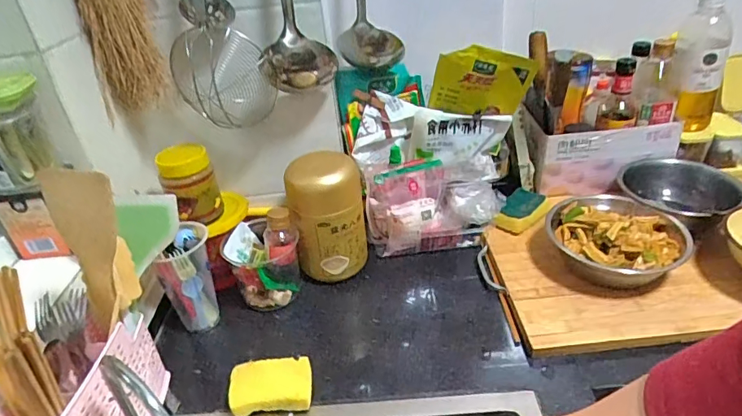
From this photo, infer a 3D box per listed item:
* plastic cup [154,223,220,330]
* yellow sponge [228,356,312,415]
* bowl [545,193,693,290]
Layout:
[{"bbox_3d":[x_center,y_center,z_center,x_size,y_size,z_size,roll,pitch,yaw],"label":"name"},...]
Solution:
[{"bbox_3d":[-0.255,0.098,0.689,0.071,0.143,0.076,-4,32,2],"label":"plastic cup"},{"bbox_3d":[-0.122,0.221,0.599,0.099,0.034,0.062,-7,32,-2],"label":"yellow sponge"},{"bbox_3d":[0.361,0.052,0.726,0.183,0.064,0.165,22,41,36],"label":"bowl"}]

